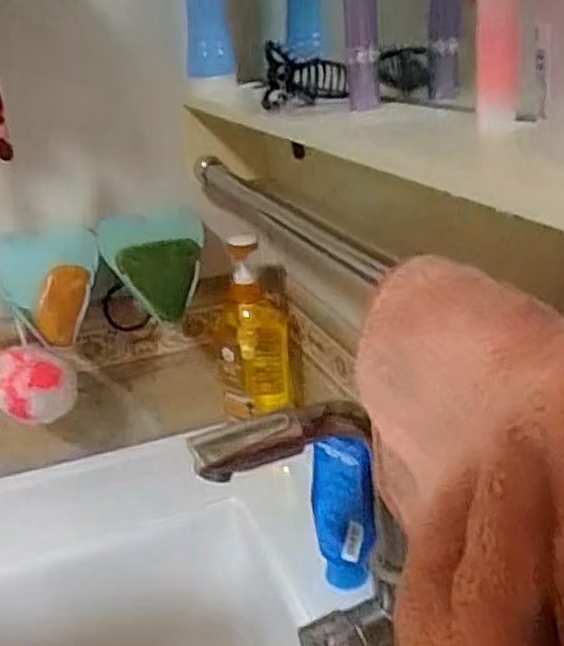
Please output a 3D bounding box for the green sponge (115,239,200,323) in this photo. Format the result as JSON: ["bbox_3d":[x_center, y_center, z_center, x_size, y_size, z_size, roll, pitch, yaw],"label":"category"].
[{"bbox_3d":[-0.132,-0.048,0.697,0.073,0.095,0.016,15,39,-12],"label":"green sponge"}]

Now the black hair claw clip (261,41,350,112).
[{"bbox_3d":[0.016,-0.167,0.463,0.058,0.038,0.042,-2,24,2],"label":"black hair claw clip"}]

